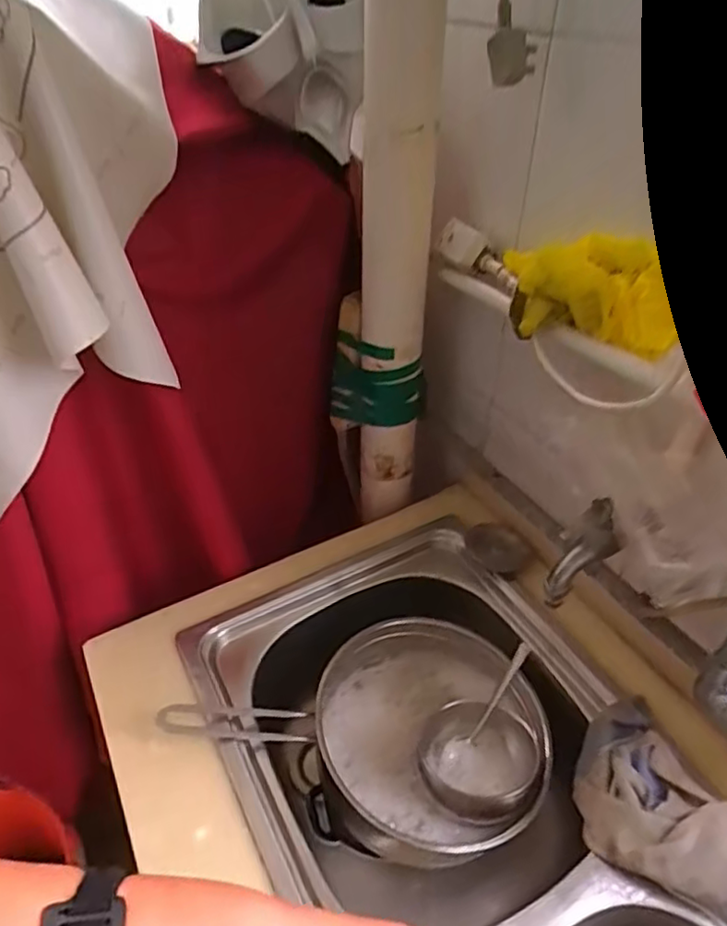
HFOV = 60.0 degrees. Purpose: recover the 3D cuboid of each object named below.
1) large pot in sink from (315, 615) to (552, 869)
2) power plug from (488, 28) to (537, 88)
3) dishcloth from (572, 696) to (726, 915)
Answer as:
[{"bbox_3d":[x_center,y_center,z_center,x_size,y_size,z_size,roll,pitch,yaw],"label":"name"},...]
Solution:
[{"bbox_3d":[0.071,0.304,0.695,0.231,0.107,0.244,1,39,0],"label":"large pot in sink"},{"bbox_3d":[0.128,-0.352,0.547,0.040,0.041,0.022,7,40,8],"label":"power plug"},{"bbox_3d":[0.256,0.307,0.555,0.110,0.079,0.179,-15,42,-19],"label":"dishcloth"}]

